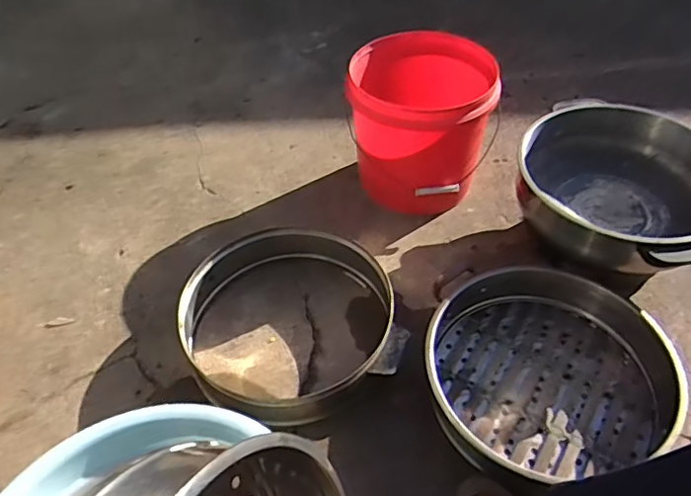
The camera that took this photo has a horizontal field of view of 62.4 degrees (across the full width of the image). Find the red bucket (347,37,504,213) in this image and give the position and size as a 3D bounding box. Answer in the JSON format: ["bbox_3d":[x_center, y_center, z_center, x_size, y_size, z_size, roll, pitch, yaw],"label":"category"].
[{"bbox_3d":[0.132,-0.208,1.021,0.246,0.257,0.246,-1,48,1],"label":"red bucket"}]

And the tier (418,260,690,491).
[{"bbox_3d":[0.263,0.163,0.777,0.311,0.095,0.286,-1,48,1],"label":"tier"}]

